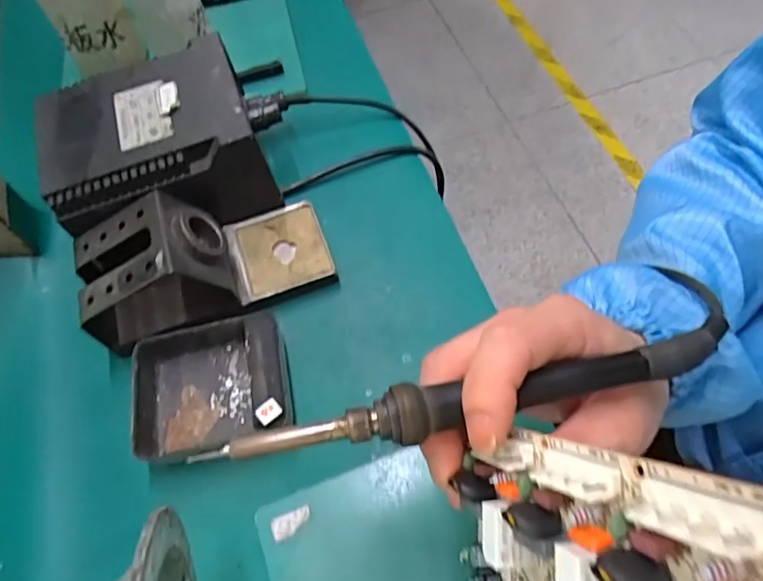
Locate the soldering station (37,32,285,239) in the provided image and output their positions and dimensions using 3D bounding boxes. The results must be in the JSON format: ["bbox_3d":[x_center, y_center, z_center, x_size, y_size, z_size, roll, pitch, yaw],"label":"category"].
[{"bbox_3d":[-0.153,-0.096,0.396,0.159,0.089,0.131,-20,62,-6],"label":"soldering station"}]

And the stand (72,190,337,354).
[{"bbox_3d":[-0.119,-0.024,0.365,0.157,0.070,0.074,-20,61,-8],"label":"stand"}]

